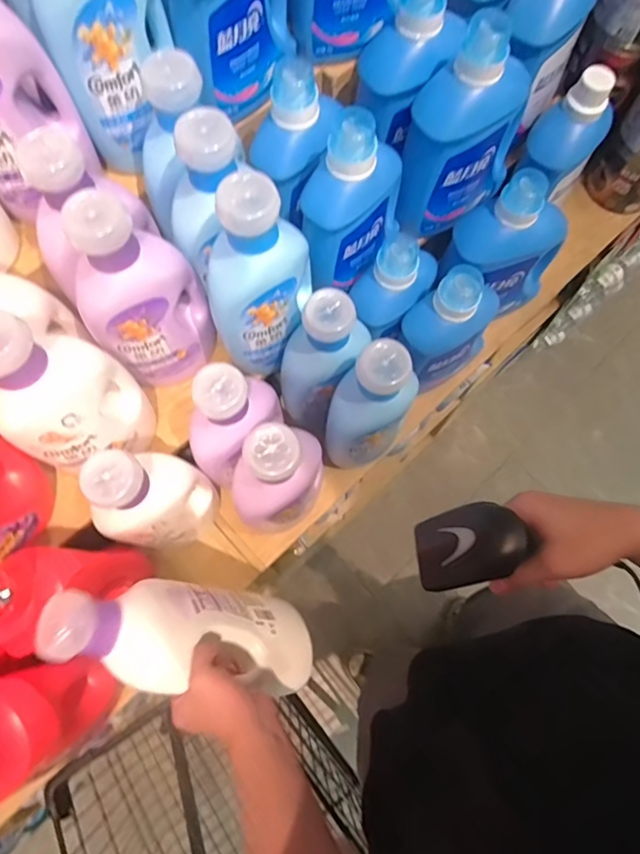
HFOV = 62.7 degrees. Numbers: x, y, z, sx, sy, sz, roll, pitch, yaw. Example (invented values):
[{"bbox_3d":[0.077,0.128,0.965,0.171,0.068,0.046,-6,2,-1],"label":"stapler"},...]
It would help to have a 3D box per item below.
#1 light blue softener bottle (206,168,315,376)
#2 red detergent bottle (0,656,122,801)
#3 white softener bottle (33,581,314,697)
[{"bbox_3d":[-0.071,-0.173,0.641,0.116,0.284,0.097,-1,73,-1],"label":"light blue softener bottle"},{"bbox_3d":[-0.337,0.340,0.600,0.105,0.269,0.107,-33,76,-10],"label":"red detergent bottle"},{"bbox_3d":[-0.138,0.237,0.598,0.323,0.067,0.103,21,68,-37],"label":"white softener bottle"}]

